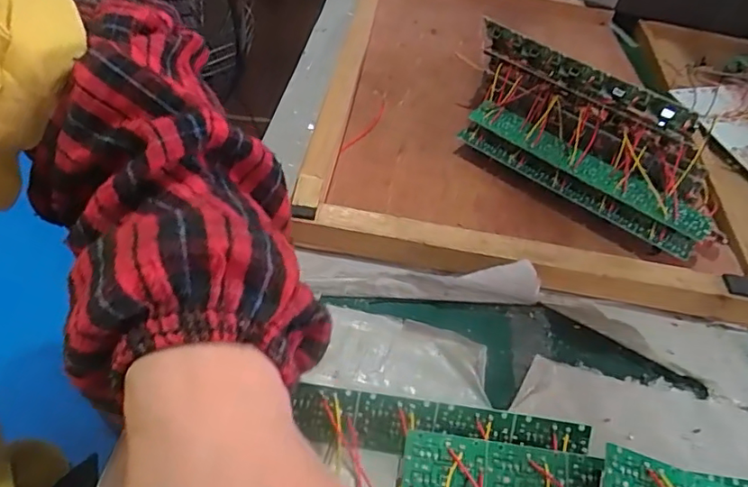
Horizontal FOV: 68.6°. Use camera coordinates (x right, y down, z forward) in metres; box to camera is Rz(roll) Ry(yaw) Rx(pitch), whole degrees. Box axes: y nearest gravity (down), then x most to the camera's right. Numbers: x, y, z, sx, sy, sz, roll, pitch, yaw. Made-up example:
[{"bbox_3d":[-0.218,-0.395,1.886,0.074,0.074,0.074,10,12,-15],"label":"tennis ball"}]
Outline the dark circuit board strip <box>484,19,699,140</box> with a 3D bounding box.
[{"bbox_3d":[0.153,-0.122,0.405,0.170,0.028,0.013,36,49,23],"label":"dark circuit board strip"}]

